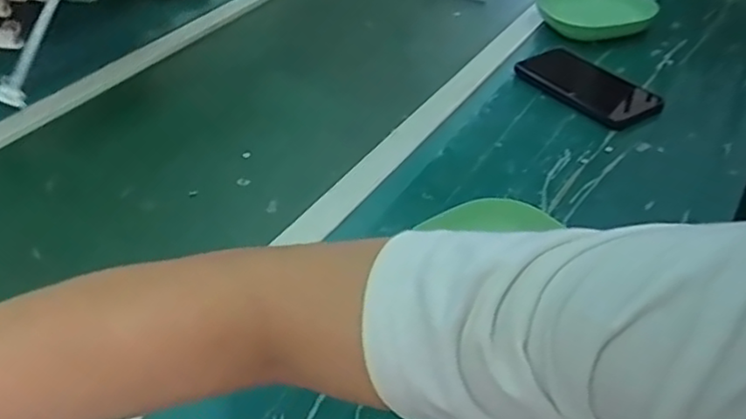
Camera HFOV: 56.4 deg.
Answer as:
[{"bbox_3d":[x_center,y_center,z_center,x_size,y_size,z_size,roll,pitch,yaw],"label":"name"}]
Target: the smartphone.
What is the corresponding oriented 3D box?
[{"bbox_3d":[0.239,-0.141,0.772,0.080,0.013,0.161,-27,49,-23],"label":"smartphone"}]

